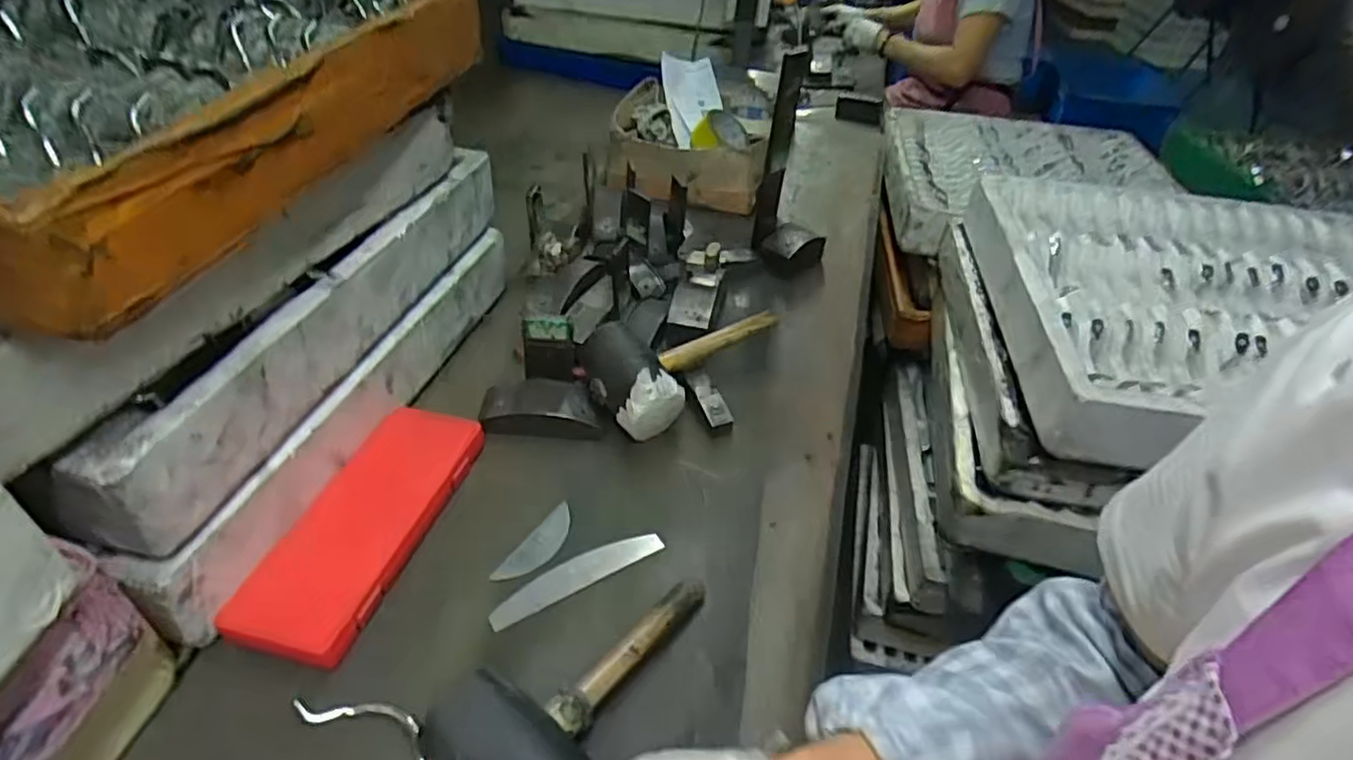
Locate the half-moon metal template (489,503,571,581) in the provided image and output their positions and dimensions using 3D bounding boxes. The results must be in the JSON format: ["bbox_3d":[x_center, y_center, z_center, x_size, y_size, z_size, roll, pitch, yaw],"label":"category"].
[{"bbox_3d":[-0.120,0.145,0.620,0.028,0.007,0.096,23,43,21],"label":"half-moon metal template"}]

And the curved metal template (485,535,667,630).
[{"bbox_3d":[-0.086,0.165,0.599,0.155,0.007,0.034,-20,39,-26],"label":"curved metal template"}]

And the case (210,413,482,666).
[{"bbox_3d":[-0.263,0.113,0.598,0.095,0.033,0.248,11,40,7],"label":"case"}]

